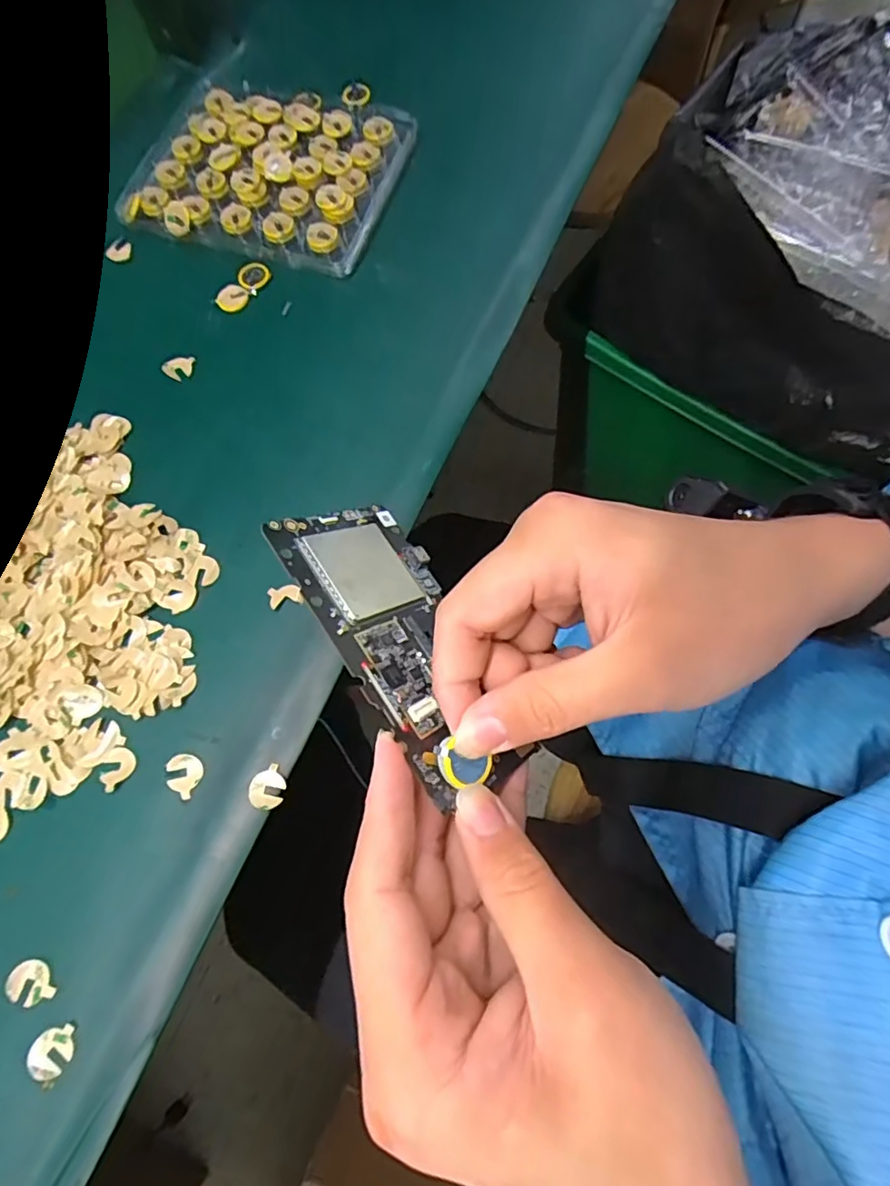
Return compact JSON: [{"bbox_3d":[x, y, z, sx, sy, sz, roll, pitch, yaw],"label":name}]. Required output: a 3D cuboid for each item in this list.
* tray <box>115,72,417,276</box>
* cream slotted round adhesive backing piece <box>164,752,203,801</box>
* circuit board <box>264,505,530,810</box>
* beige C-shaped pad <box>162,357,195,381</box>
[{"bbox_3d":[-0.123,-0.297,0.388,0.172,0.024,0.147,15,73,9],"label":"tray"},{"bbox_3d":[-0.128,0.088,0.273,0.018,0.004,0.019,-1,71,4],"label":"cream slotted round adhesive backing piece"},{"bbox_3d":[-0.014,0.017,0.217,0.063,0.004,0.122,-20,71,-46],"label":"circuit board"},{"bbox_3d":[-0.166,-0.141,0.349,0.018,0.004,0.016,10,72,8],"label":"beige C-shaped pad"}]

